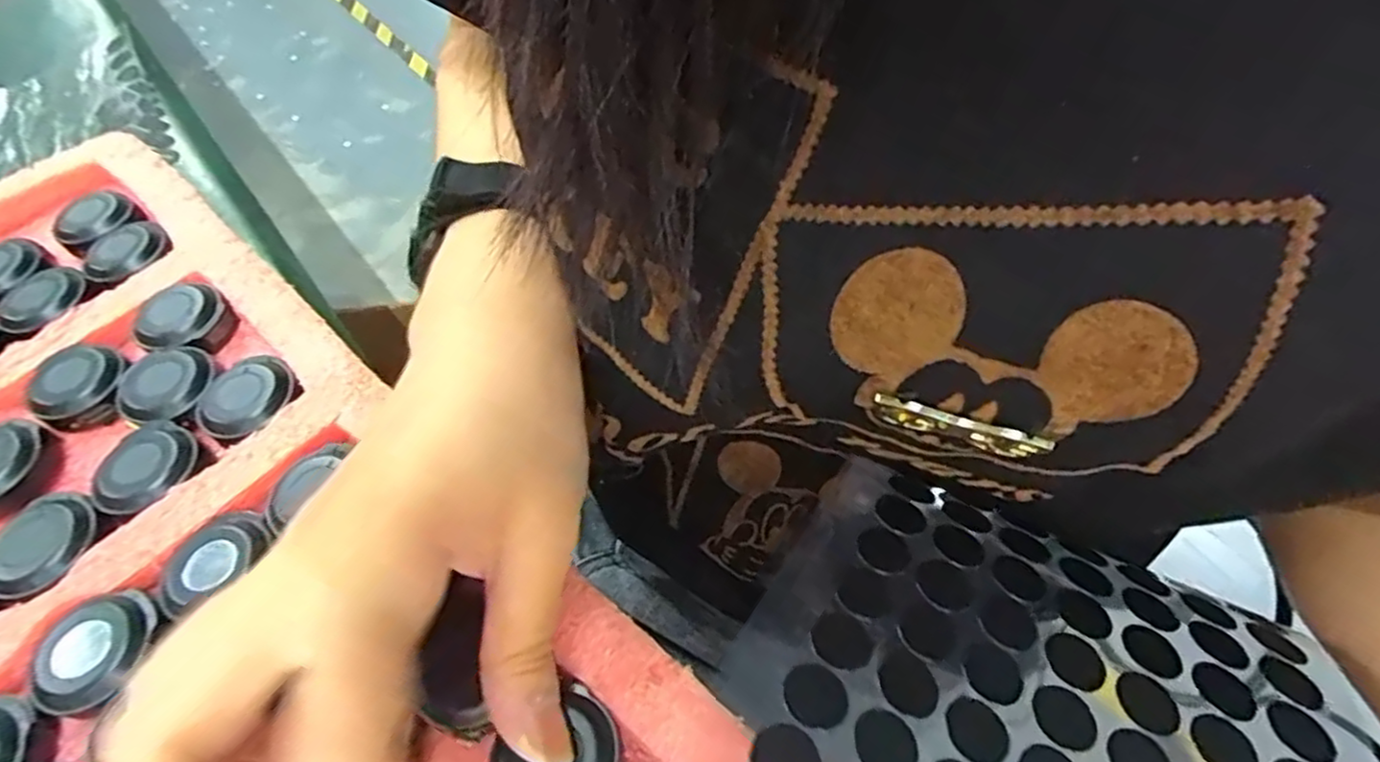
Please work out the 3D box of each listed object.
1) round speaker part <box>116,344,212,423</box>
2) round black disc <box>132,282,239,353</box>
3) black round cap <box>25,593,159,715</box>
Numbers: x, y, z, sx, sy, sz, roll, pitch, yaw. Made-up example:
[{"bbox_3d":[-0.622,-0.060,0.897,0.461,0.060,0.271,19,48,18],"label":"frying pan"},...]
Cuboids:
[{"bbox_3d":[-0.169,0.002,0.225,0.028,0.011,0.028,39,65,25],"label":"round speaker part"},{"bbox_3d":[-0.178,-0.021,0.241,0.030,0.011,0.026,19,58,15],"label":"round black disc"},{"bbox_3d":[-0.152,0.067,0.173,0.024,0.004,0.029,1,55,3],"label":"black round cap"}]

